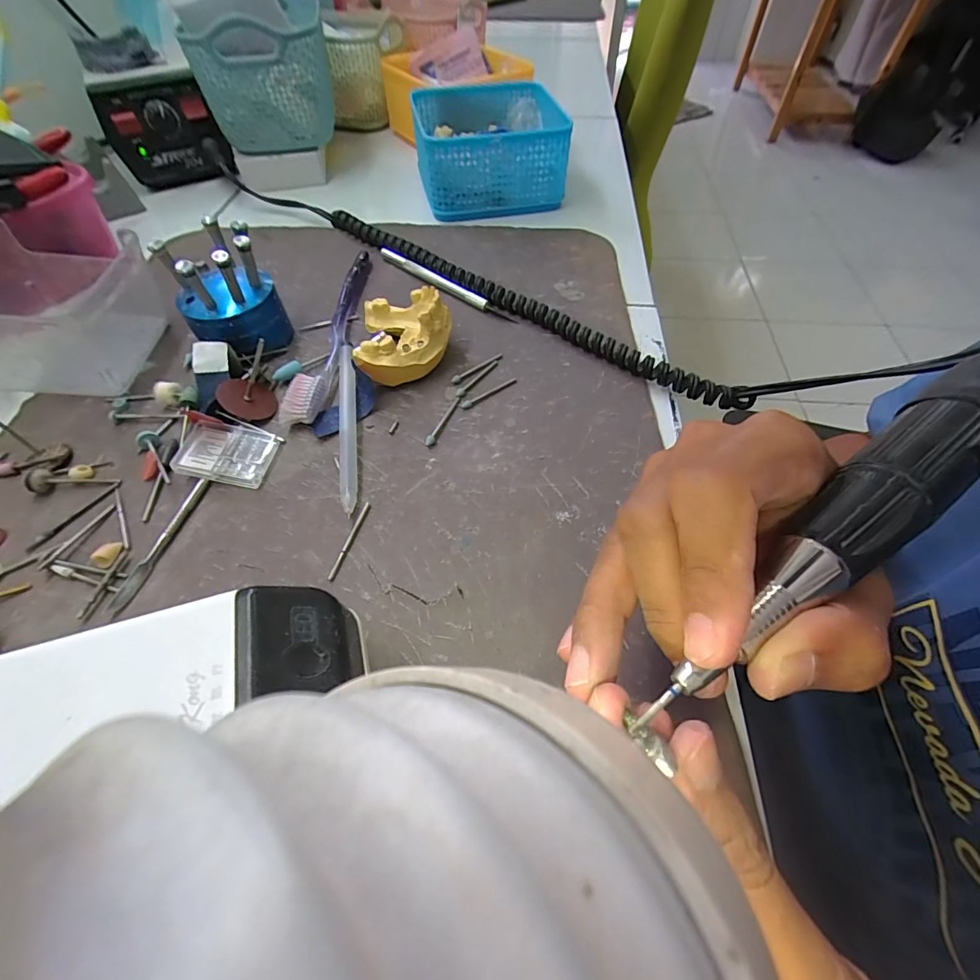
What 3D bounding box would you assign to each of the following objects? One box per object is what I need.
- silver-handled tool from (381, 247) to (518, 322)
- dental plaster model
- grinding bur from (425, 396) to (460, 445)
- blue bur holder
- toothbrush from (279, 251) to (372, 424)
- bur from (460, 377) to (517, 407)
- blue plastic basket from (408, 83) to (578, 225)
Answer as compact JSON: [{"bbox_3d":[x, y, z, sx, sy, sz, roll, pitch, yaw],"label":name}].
[{"bbox_3d":[-0.038,-0.160,0.347,0.135,0.009,0.007,34,62,21],"label":"silver-handled tool"},{"bbox_3d":[-0.054,-0.102,0.290,0.058,0.037,0.072,-4,56,-3],"label":"dental plaster model"},{"bbox_3d":[-0.028,-0.042,0.269,0.005,0.004,0.041,17,57,11],"label":"grinding bur"},{"bbox_3d":[-0.165,-0.122,0.284,0.057,0.071,0.046,-24,59,-16],"label":"blue bur holder"},{"bbox_3d":[-0.106,-0.114,0.314,0.020,0.012,0.184,3,56,2],"label":"toothbrush"},{"bbox_3d":[-0.001,-0.062,0.282,0.042,0.004,0.006,-32,61,-20],"label":"bur"},{"bbox_3d":[-0.004,-0.326,0.432,0.128,0.065,0.130,-11,56,-7],"label":"blue plastic basket"}]

